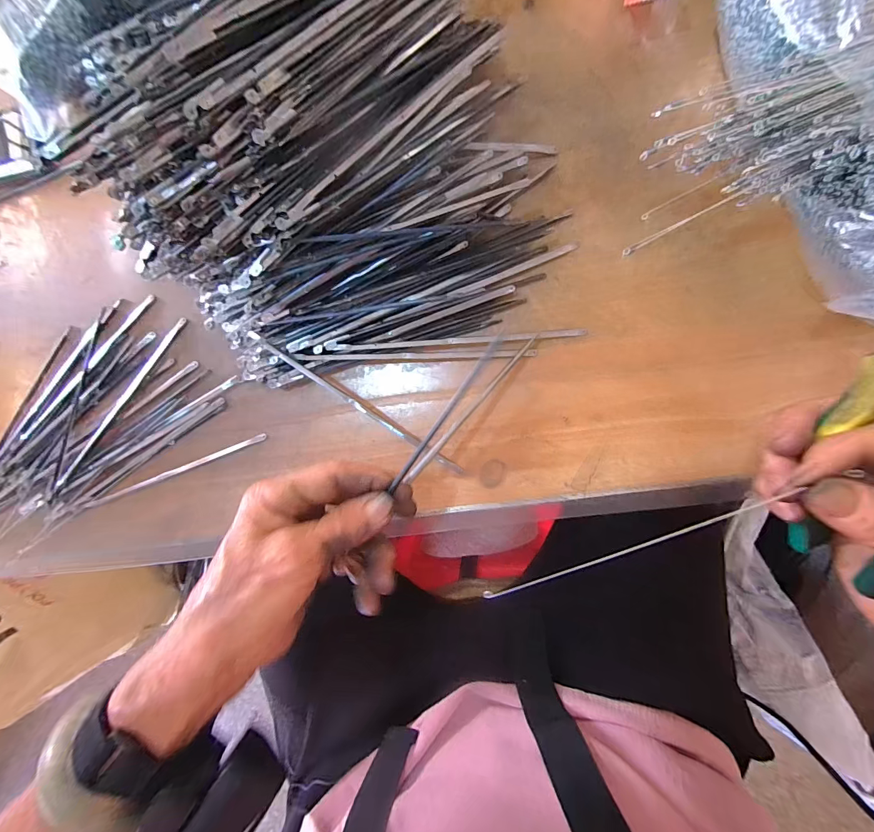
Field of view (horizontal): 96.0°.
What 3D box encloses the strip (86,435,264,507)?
[{"bbox_3d":[-0.215,0.046,0.322,0.172,0.005,0.006,-21,86,8],"label":"strip"}]

